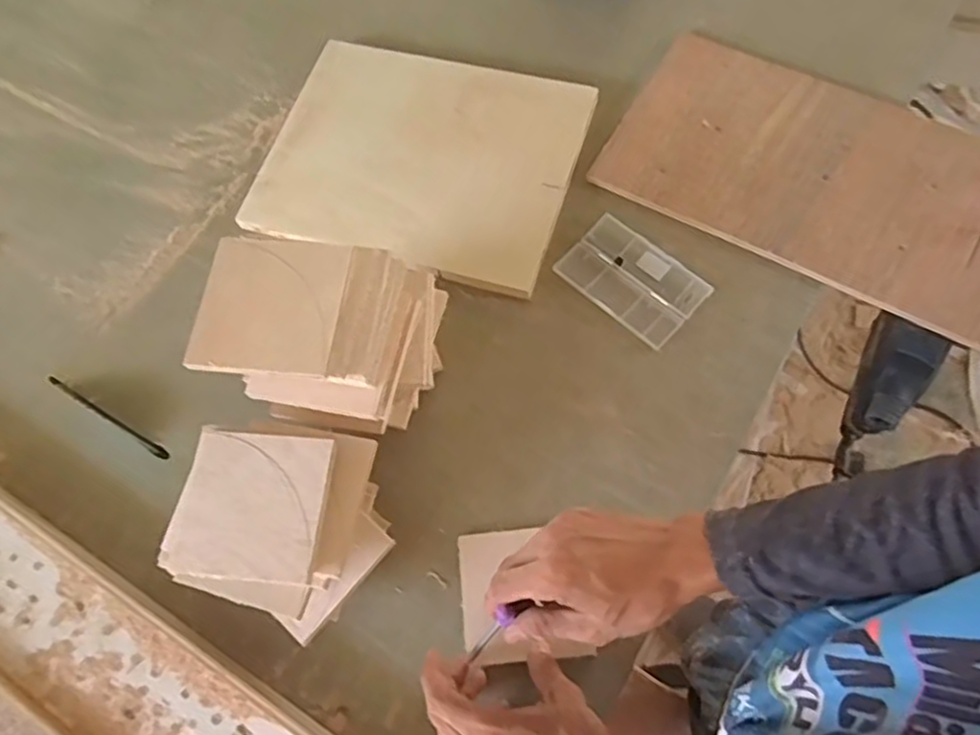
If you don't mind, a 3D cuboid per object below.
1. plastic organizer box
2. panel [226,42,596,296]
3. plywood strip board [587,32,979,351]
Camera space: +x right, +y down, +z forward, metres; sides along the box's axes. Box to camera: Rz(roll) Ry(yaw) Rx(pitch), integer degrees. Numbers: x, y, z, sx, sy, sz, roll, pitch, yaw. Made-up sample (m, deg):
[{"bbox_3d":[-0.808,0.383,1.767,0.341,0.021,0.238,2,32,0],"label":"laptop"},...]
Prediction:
[{"bbox_3d":[0.134,-0.084,0.653,0.125,0.014,0.080,40,75,18],"label":"plastic organizer box"},{"bbox_3d":[-0.073,-0.224,0.737,0.317,0.016,0.252,15,74,10],"label":"panel"},{"bbox_3d":[0.368,-0.169,0.672,0.498,0.017,0.215,29,76,16],"label":"plywood strip board"}]

